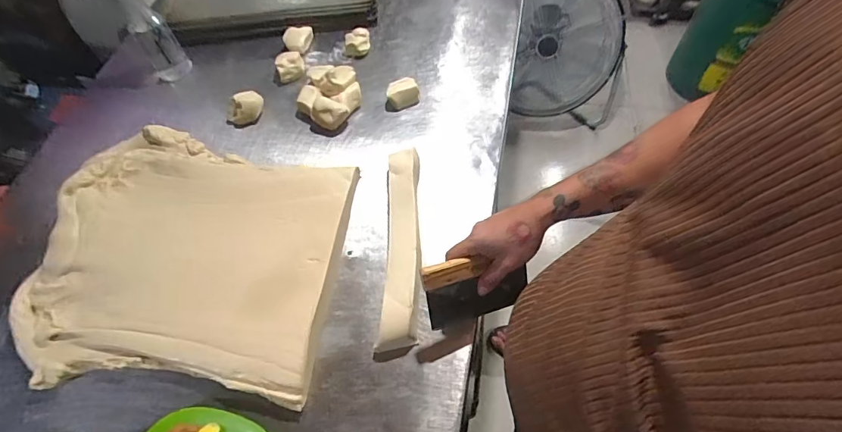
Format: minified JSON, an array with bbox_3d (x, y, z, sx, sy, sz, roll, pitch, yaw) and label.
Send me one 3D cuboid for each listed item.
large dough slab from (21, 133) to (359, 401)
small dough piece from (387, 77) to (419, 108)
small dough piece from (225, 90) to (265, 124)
[{"bbox_3d":[-0.361,0.044,0.679,0.469,0.033,0.417,6,62,4],"label":"large dough slab"},{"bbox_3d":[-0.034,-0.235,0.820,0.064,0.035,0.042,-21,63,-10],"label":"small dough piece"},{"bbox_3d":[-0.334,-0.205,0.815,0.073,0.034,0.049,-31,65,-15],"label":"small dough piece"}]

